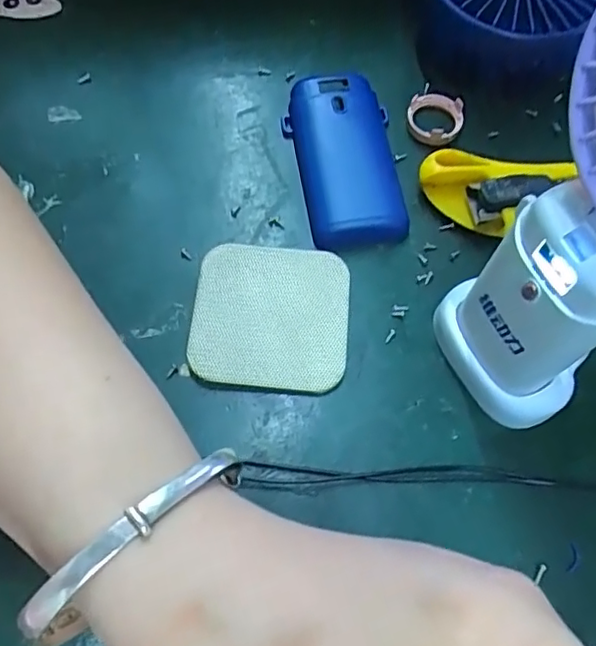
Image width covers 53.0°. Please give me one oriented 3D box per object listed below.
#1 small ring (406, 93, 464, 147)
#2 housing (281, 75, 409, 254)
[{"bbox_3d":[0.068,-0.101,0.298,0.027,0.008,0.028,1,66,-1],"label":"small ring"},{"bbox_3d":[0.023,-0.079,0.284,0.048,0.013,0.091,-11,66,-6],"label":"housing"}]

